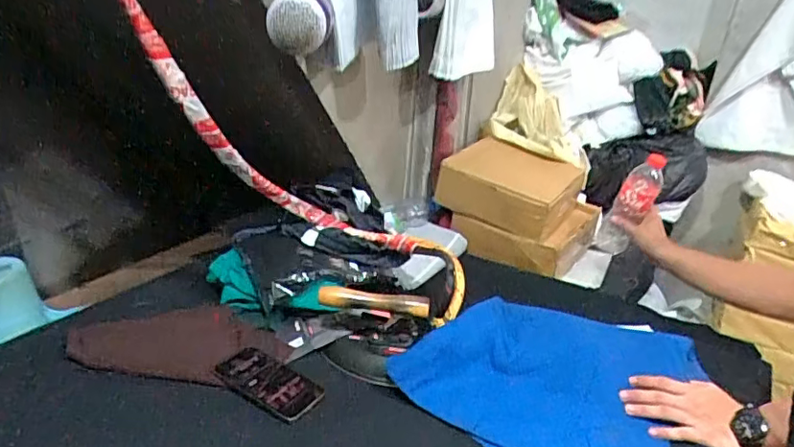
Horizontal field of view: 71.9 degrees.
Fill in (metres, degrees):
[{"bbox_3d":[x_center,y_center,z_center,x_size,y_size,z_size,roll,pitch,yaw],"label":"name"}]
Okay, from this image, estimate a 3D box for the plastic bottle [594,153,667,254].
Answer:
[{"bbox_3d":[0.470,-0.034,1.122,0.081,0.253,0.073,-3,47,-14],"label":"plastic bottle"}]

